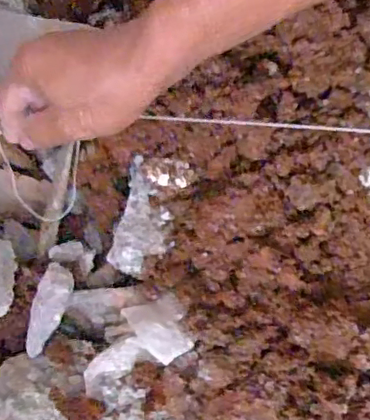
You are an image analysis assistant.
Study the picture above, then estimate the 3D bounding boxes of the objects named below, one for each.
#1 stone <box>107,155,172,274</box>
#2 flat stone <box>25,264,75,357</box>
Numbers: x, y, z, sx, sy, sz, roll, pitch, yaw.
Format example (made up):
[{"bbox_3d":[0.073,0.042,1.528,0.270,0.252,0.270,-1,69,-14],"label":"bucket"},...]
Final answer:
[{"bbox_3d":[-0.030,0.003,0.435,0.040,0.024,0.086,11,72,11],"label":"stone"},{"bbox_3d":[-0.094,0.070,0.410,0.022,0.027,0.065,11,72,11],"label":"flat stone"}]

